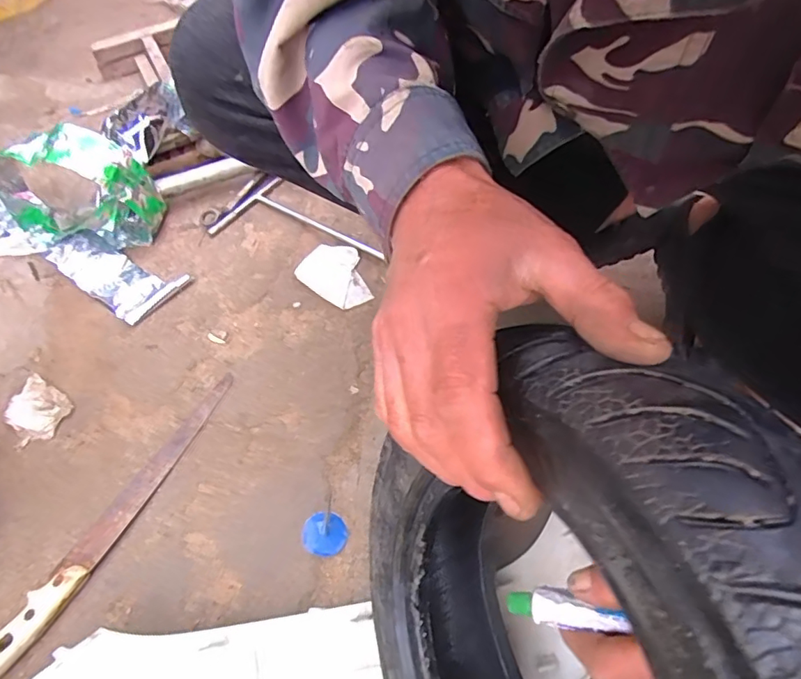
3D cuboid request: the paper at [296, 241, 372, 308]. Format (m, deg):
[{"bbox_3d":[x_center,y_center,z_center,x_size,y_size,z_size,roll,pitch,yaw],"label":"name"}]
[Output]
[{"bbox_3d":[-0.078,-0.082,0.654,0.109,0.012,0.076,35,63,25],"label":"paper"}]

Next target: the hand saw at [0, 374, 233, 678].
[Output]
[{"bbox_3d":[-0.277,0.175,0.482,0.062,0.016,0.355,30,61,23],"label":"hand saw"}]

